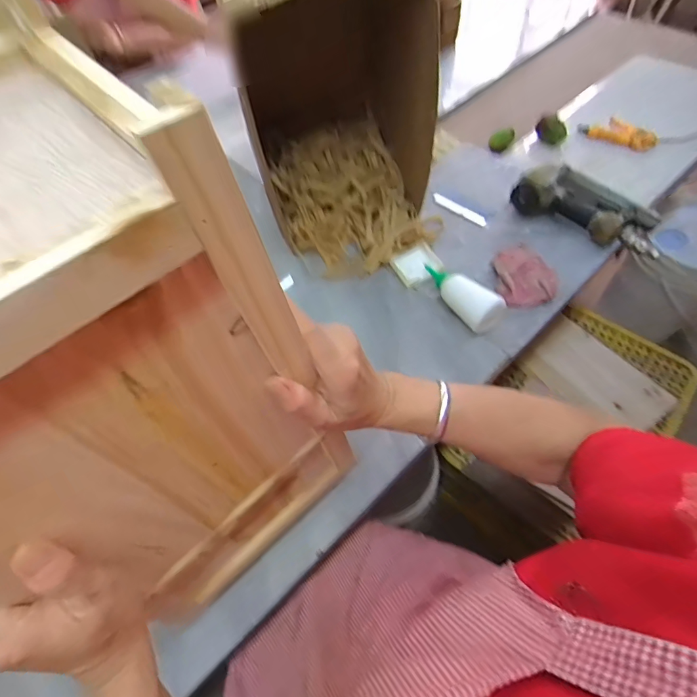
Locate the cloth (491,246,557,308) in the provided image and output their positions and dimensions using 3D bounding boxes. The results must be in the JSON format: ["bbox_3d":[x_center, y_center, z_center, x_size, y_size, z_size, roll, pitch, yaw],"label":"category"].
[{"bbox_3d":[0.309,-0.123,0.706,0.102,0.034,0.105,-10,59,-2],"label":"cloth"}]

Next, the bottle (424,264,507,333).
[{"bbox_3d":[0.177,-0.093,0.677,0.052,0.047,0.157,-37,64,-17],"label":"bottle"}]

